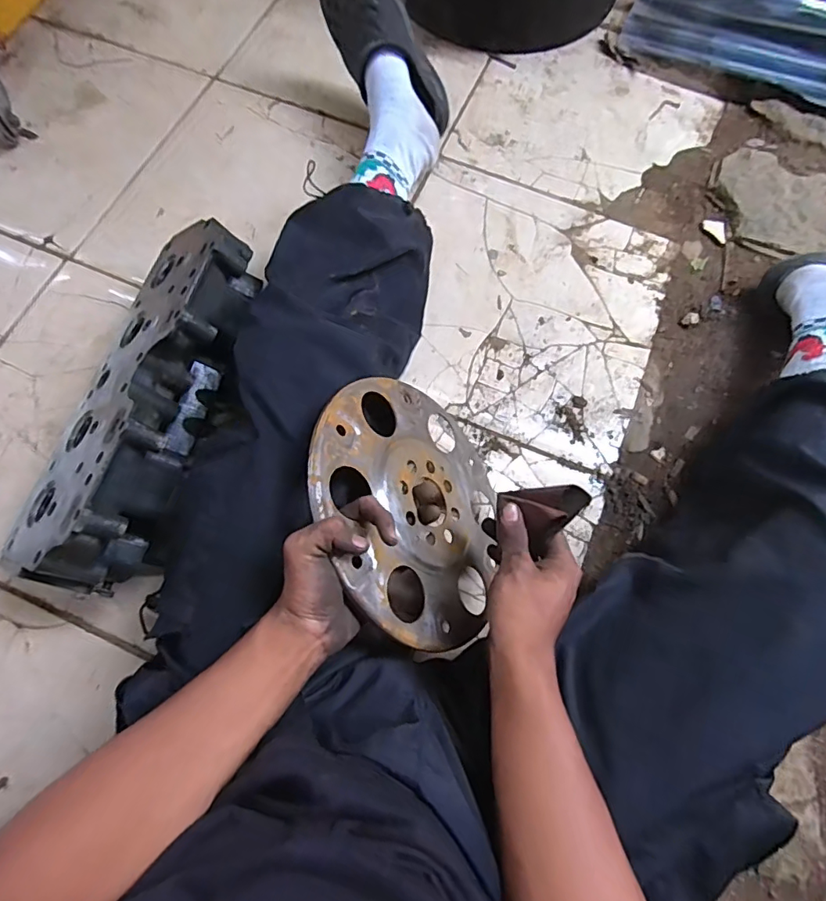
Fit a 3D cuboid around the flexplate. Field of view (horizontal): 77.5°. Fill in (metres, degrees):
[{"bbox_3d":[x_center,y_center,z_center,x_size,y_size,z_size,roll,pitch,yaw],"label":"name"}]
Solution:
[{"bbox_3d":[0.003,0.049,0.496,0.238,0.010,0.254,27,51,-38],"label":"flexplate"}]

